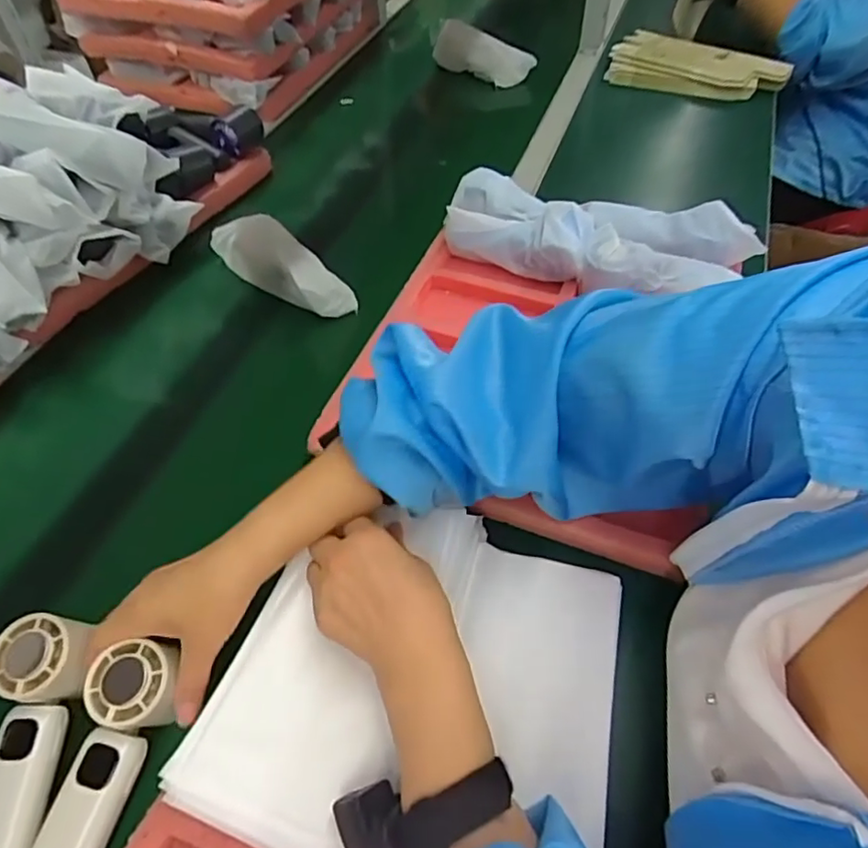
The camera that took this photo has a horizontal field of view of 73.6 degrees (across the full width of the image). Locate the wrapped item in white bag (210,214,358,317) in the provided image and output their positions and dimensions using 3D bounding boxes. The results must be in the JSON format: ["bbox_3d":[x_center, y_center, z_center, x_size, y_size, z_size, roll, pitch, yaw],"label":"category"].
[{"bbox_3d":[-0.177,-0.182,0.662,0.187,0.057,0.064,36,62,25],"label":"wrapped item in white bag"}]

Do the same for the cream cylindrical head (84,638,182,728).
[{"bbox_3d":[-0.199,0.178,0.392,0.052,0.048,0.052,-1,53,1],"label":"cream cylindrical head"}]

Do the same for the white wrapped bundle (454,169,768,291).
[{"bbox_3d":[0.175,-0.204,0.630,0.325,0.055,0.132,15,55,13],"label":"white wrapped bundle"}]

